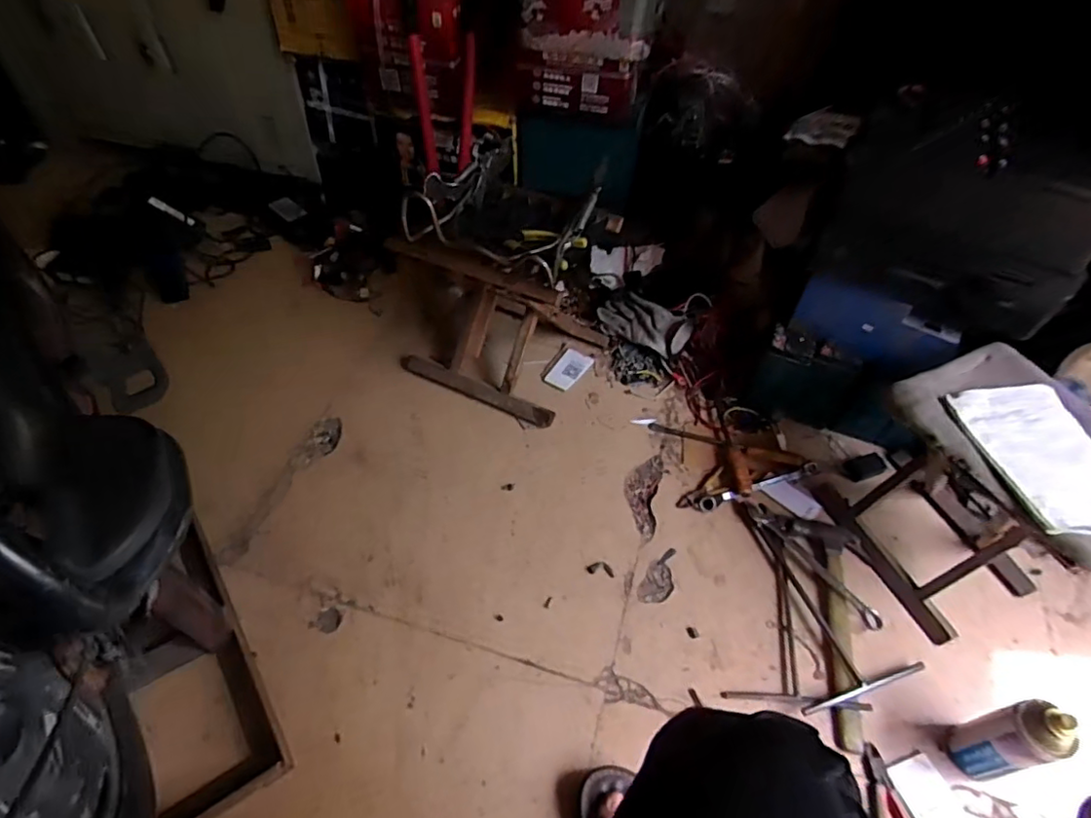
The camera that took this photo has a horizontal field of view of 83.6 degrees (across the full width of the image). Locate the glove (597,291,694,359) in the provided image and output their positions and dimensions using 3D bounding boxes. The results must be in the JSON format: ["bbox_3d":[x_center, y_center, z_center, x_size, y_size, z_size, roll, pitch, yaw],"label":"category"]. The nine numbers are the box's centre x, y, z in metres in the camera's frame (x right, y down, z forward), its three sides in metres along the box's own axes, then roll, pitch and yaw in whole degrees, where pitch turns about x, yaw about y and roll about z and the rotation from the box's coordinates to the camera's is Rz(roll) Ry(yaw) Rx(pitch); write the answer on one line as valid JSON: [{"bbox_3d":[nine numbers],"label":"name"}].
[{"bbox_3d":[0.191,-0.171,1.201,0.180,0.040,0.089,28,93,24],"label":"glove"}]

